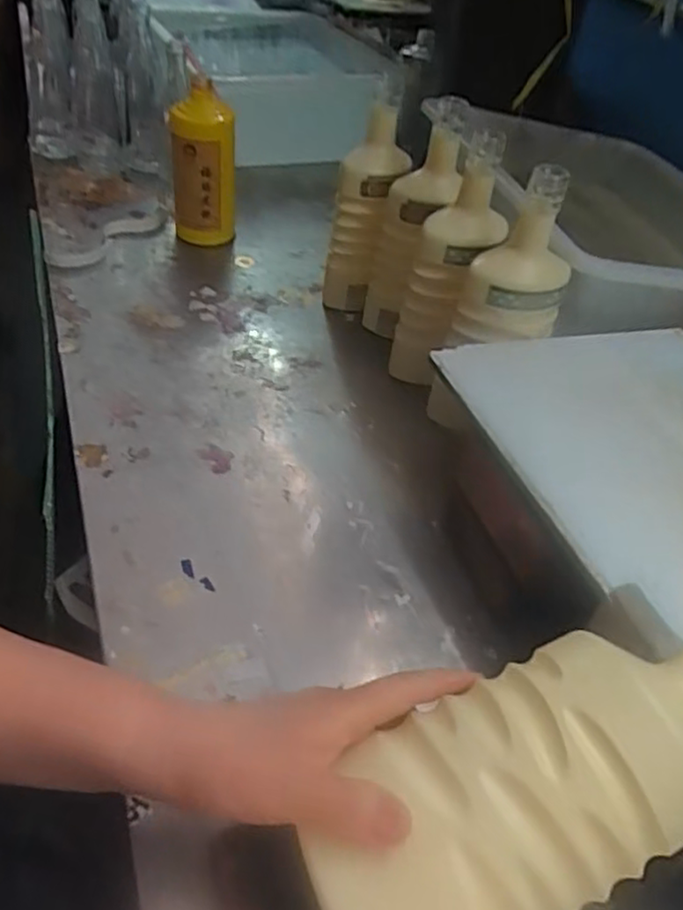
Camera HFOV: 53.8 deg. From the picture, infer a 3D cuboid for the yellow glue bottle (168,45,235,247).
[{"bbox_3d":[-0.160,-0.342,0.781,0.070,0.206,0.053,-10,47,-15],"label":"yellow glue bottle"}]

